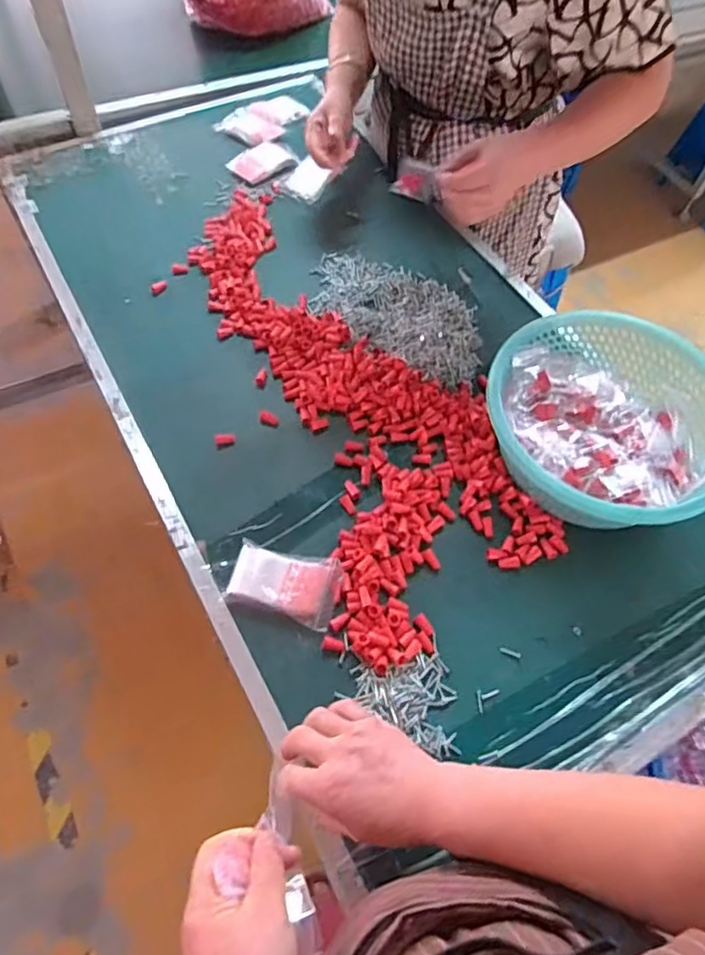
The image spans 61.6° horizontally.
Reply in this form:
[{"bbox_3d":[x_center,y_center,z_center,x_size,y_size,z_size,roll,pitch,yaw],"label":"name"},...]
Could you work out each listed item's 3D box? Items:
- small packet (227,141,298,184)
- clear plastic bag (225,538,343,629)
[{"bbox_3d":[-0.148,-0.522,0.975,0.105,0.009,0.078,-35,68,-20],"label":"small packet"},{"bbox_3d":[-0.071,0.109,0.623,0.112,0.023,0.073,15,61,5],"label":"clear plastic bag"}]

